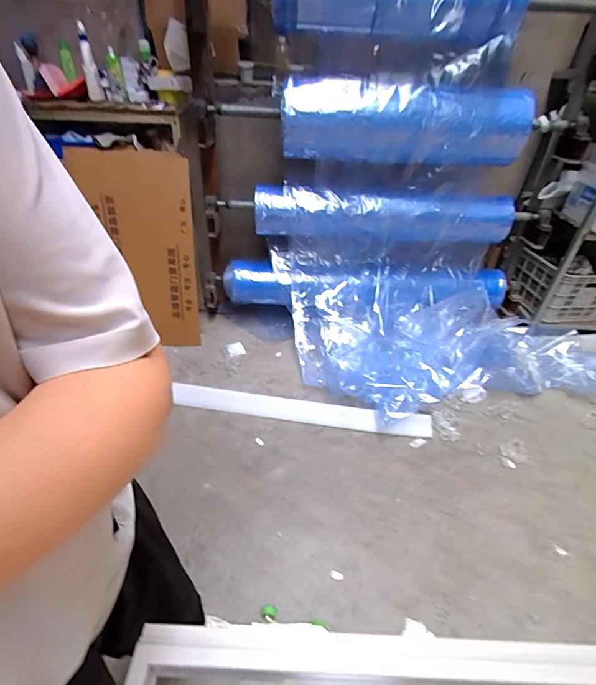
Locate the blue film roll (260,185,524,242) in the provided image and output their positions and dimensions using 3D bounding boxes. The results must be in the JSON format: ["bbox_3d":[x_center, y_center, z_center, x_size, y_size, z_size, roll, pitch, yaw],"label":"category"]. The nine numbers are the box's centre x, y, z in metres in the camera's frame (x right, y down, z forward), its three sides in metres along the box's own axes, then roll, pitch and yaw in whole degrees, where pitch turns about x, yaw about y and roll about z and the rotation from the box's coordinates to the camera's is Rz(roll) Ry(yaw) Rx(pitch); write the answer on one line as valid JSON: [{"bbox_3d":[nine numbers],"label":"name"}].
[{"bbox_3d":[0.408,-0.582,1.735,1.215,0.202,0.192,1,37,-3],"label":"blue film roll"}]

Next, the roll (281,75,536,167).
[{"bbox_3d":[0.451,-0.875,1.507,1.001,0.263,0.240,-1,37,-5],"label":"roll"}]

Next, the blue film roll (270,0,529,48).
[{"bbox_3d":[0.345,-1.185,1.303,0.866,0.194,0.230,7,37,5],"label":"blue film roll"}]

